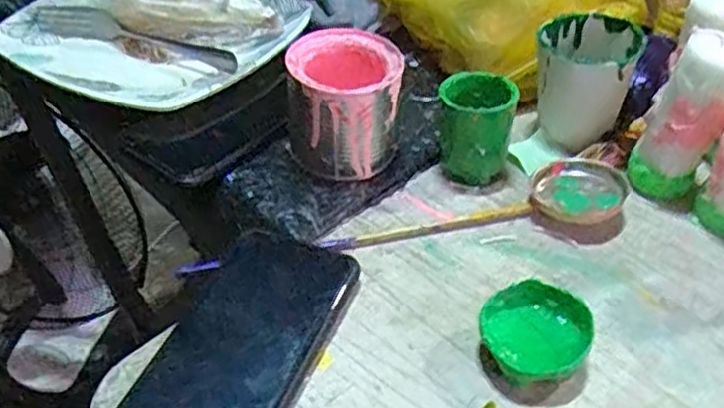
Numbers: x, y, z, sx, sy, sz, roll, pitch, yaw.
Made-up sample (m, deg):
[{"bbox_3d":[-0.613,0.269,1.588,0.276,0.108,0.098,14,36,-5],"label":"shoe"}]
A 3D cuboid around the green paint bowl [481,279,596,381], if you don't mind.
[{"bbox_3d":[0.089,0.068,0.369,0.052,0.028,0.053,5,42,4],"label":"green paint bowl"}]

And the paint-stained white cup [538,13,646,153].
[{"bbox_3d":[0.156,-0.086,0.504,0.068,0.072,0.068,1,42,-1],"label":"paint-stained white cup"}]

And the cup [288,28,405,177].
[{"bbox_3d":[-0.012,-0.065,0.473,0.070,0.077,0.073,-1,42,-3],"label":"cup"}]

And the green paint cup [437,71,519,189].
[{"bbox_3d":[0.073,-0.053,0.478,0.051,0.064,0.048,4,42,3],"label":"green paint cup"}]

